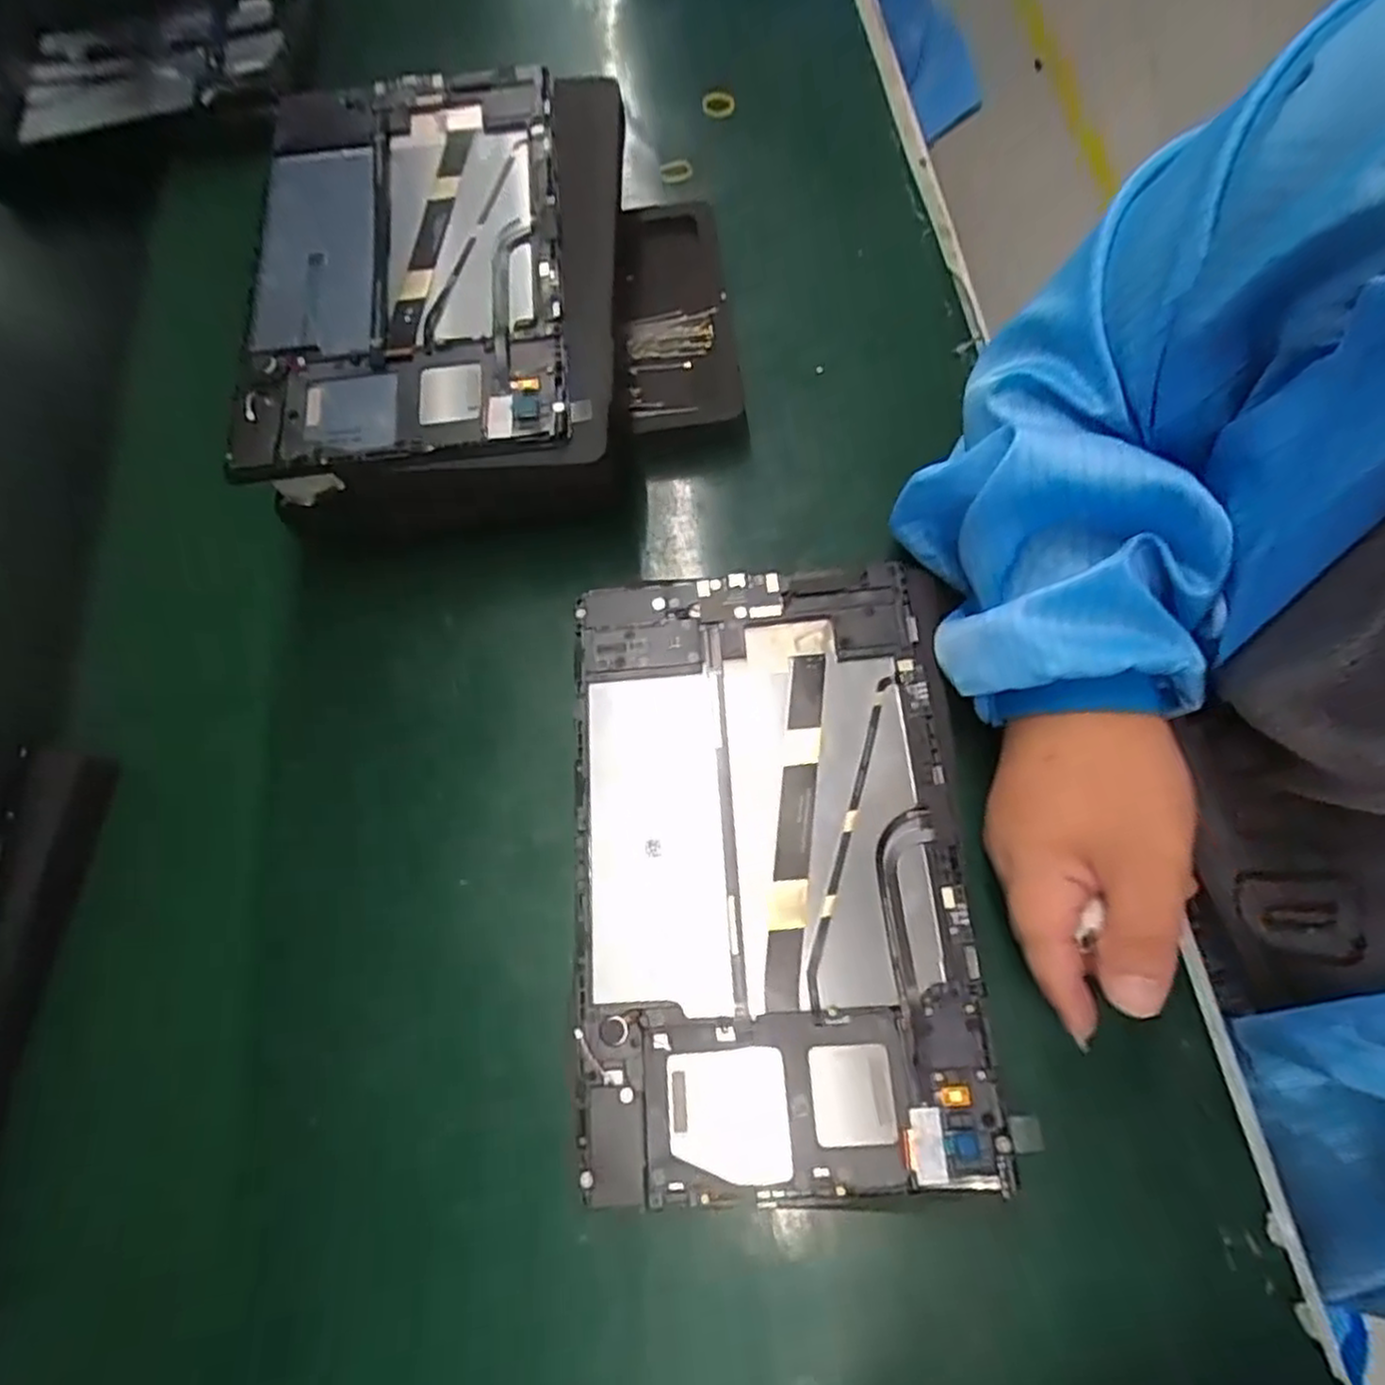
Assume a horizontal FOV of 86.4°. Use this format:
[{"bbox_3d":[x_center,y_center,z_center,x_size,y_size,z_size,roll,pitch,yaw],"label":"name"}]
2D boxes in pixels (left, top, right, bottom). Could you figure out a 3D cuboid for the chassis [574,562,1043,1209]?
[{"bbox_3d":[0.028,0.062,0.295,0.148,0.007,0.237,-6,71,4],"label":"chassis"}]

